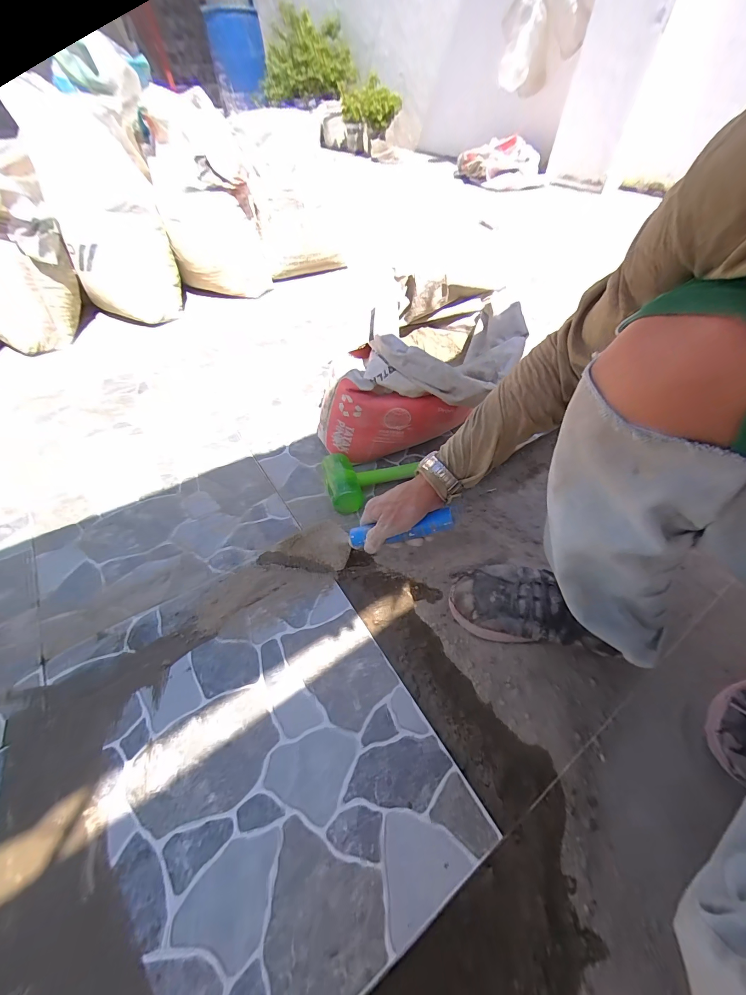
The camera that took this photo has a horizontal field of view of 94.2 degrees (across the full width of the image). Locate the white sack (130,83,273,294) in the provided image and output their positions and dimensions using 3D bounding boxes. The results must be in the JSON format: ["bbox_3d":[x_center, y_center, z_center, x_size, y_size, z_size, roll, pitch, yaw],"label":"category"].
[{"bbox_3d":[-0.571,-1.000,1.174,0.303,0.472,0.361,-21,54,-17],"label":"white sack"}]

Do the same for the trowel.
[{"bbox_3d":[-0.030,0.069,0.544,0.327,0.065,0.065,-16,47,26],"label":"trowel"}]

